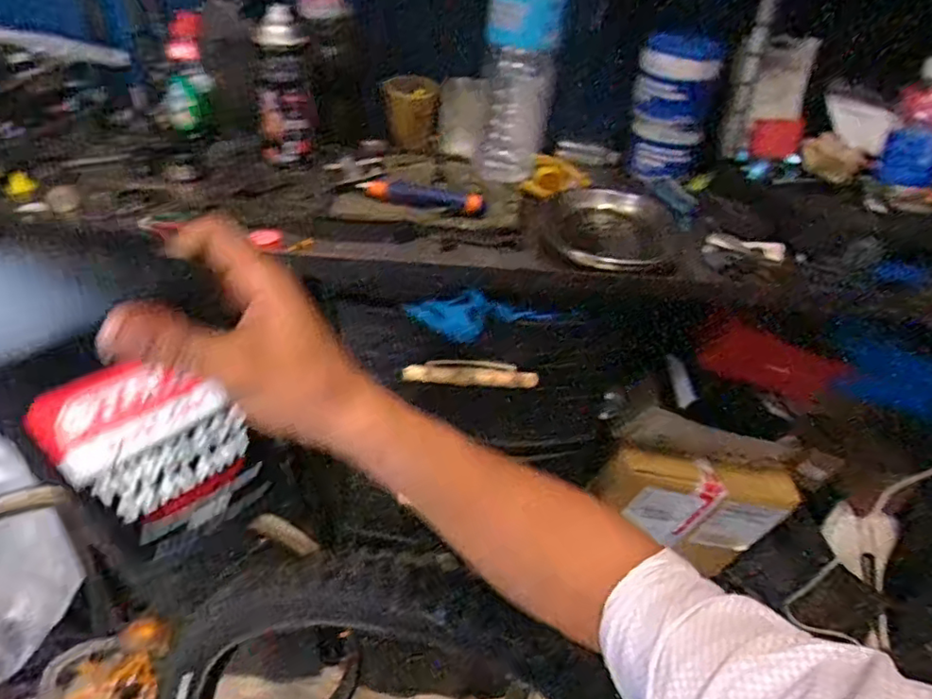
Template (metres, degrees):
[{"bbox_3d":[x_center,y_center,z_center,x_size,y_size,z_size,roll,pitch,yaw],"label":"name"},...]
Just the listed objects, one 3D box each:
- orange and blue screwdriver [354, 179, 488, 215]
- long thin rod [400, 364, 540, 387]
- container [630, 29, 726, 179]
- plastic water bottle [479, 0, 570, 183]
[{"bbox_3d":[-0.054,-0.180,0.698,0.153,0.025,0.028,10,36,5],"label":"orange and blue screwdriver"},{"bbox_3d":[0.005,0.029,0.640,0.143,0.014,0.018,4,36,-5],"label":"long thin rod"},{"bbox_3d":[0.279,-0.337,0.824,0.082,0.176,0.077,-11,39,-23],"label":"container"},{"bbox_3d":[0.075,-0.384,0.780,0.093,0.295,0.081,14,36,9],"label":"plastic water bottle"}]

